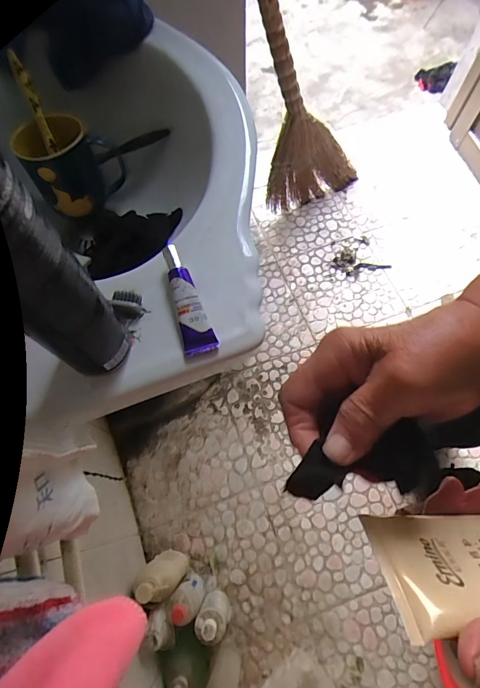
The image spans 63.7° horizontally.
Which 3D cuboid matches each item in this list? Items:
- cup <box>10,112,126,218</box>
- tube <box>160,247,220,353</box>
[{"bbox_3d":[-0.217,-0.228,0.490,0.092,0.093,0.100,1,68,-1],"label":"cup"},{"bbox_3d":[-0.044,-0.040,0.319,0.025,0.014,0.097,-17,68,-6],"label":"tube"}]

